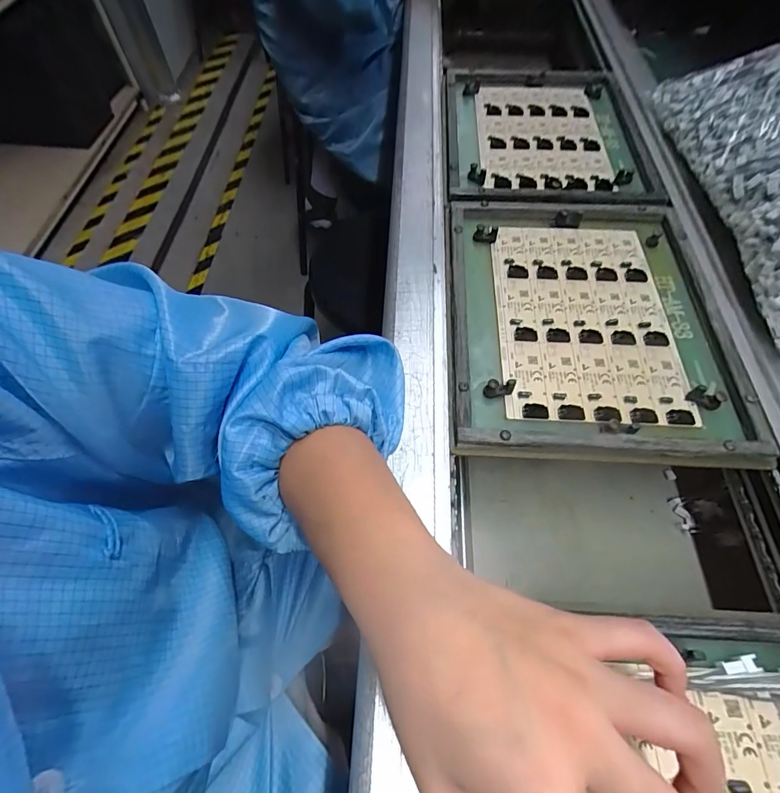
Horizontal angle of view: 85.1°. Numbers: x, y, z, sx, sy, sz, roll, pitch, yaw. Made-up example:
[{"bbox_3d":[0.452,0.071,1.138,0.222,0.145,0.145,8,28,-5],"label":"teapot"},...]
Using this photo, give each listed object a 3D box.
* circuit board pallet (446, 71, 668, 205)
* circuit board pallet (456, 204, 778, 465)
[{"bbox_3d":[0.162,-0.294,0.467,0.199,0.017,0.262,2,61,4],"label":"circuit board pallet"},{"bbox_3d":[0.145,-0.068,0.329,0.192,0.016,0.242,2,61,4],"label":"circuit board pallet"}]

